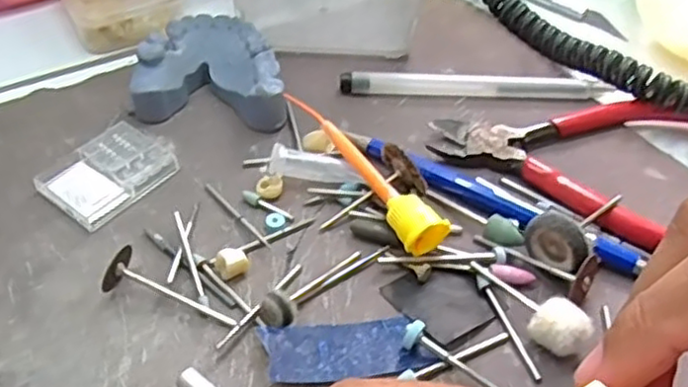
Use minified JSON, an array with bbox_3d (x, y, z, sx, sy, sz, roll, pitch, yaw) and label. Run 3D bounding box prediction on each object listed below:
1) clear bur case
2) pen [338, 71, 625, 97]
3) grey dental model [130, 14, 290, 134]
[{"bbox_3d":[-0.091,-0.009,0.272,0.033,0.007,0.051,30,53,23],"label":"clear bur case"},{"bbox_3d":[0.060,-0.050,0.317,0.121,0.010,0.010,1,48,-3],"label":"pen"},{"bbox_3d":[-0.053,-0.054,0.303,0.064,0.024,0.053,12,48,7],"label":"grey dental model"}]

